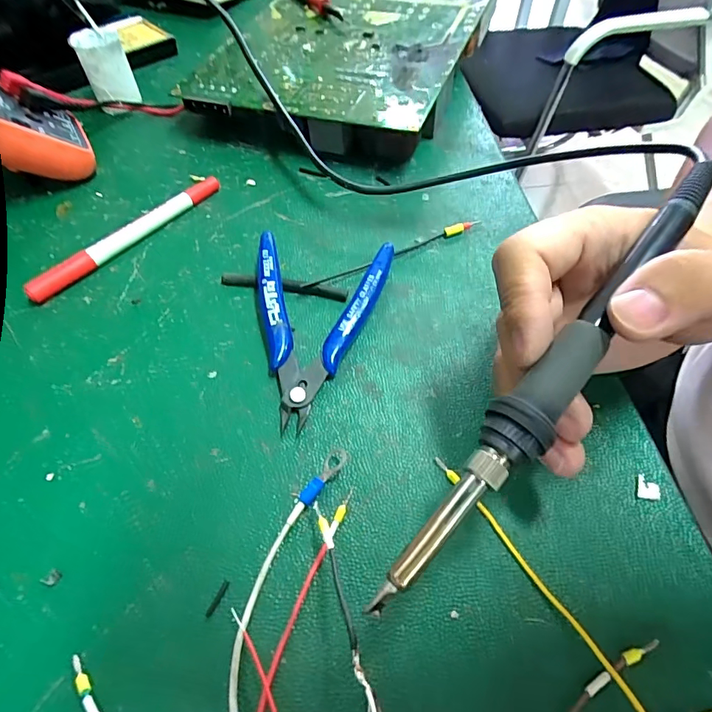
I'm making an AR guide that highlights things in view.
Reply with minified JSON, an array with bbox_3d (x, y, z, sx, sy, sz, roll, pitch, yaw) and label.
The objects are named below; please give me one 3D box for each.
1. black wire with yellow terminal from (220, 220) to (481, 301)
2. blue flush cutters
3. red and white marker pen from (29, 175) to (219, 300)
[{"bbox_3d":[0.004,-0.054,0.273,0.163,0.007,0.040,-13,55,-9],"label":"black wire with yellow terminal"},{"bbox_3d":[-0.022,-0.018,0.240,0.073,0.020,0.111,4,54,4],"label":"blue flush cutters"},{"bbox_3d":[-0.142,-0.078,0.291,0.010,0.011,0.137,33,61,22],"label":"red and white marker pen"}]

